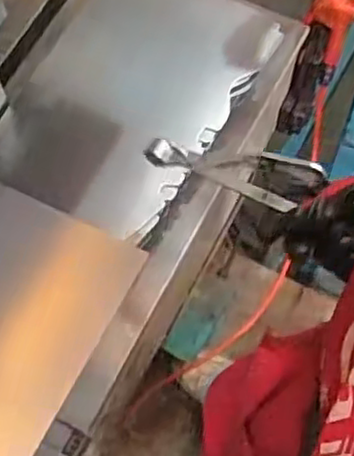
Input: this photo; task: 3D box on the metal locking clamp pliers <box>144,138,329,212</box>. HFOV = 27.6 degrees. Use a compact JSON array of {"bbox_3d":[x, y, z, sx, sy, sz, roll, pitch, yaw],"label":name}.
[{"bbox_3d":[0.044,-0.051,0.622,0.167,0.017,0.045,14,67,24],"label":"metal locking clamp pliers"}]

